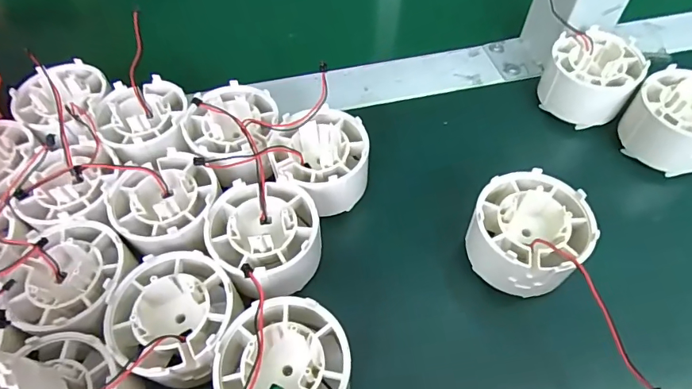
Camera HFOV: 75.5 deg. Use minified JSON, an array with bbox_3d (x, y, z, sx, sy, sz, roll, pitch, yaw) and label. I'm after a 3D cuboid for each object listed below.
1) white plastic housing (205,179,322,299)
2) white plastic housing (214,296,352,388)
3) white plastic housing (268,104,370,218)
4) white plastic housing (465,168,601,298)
[{"bbox_3d":[-0.038,0.021,0.214,0.049,0.029,0.052,-1,56,2],"label":"white plastic housing"},{"bbox_3d":[-0.024,0.073,0.185,0.051,0.039,0.049,-1,56,2],"label":"white plastic housing"},{"bbox_3d":[-0.013,-0.015,0.244,0.050,0.038,0.054,-1,56,2],"label":"white plastic housing"},{"bbox_3d":[0.083,0.023,0.215,0.052,0.039,0.059,29,62,20],"label":"white plastic housing"}]

